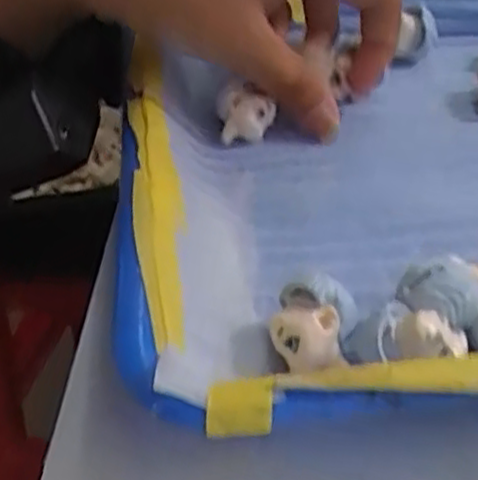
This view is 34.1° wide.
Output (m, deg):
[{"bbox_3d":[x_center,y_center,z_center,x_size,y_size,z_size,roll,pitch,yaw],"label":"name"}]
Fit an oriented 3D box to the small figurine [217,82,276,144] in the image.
[{"bbox_3d":[0.003,-0.050,0.314,0.022,0.021,0.019,1,38,0],"label":"small figurine"}]

